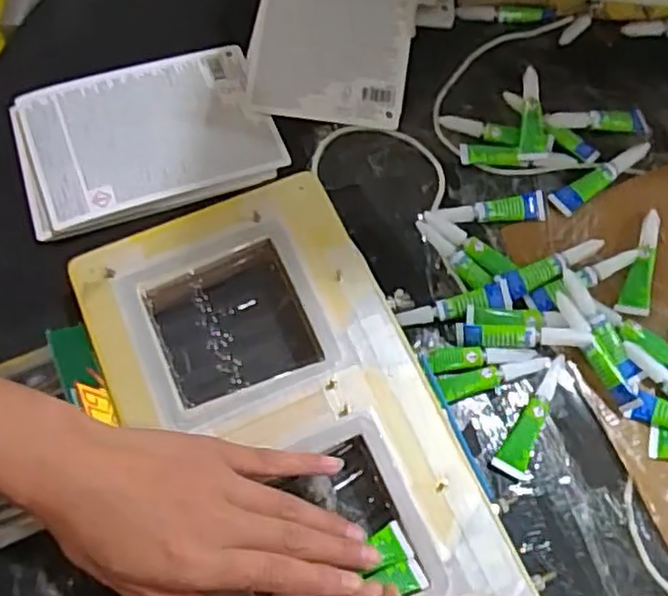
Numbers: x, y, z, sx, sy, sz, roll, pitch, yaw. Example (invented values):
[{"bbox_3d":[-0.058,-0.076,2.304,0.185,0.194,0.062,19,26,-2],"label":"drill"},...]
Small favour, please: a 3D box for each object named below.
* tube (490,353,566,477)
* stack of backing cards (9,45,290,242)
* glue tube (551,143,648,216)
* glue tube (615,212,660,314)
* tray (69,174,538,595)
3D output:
[{"bbox_3d":[0.127,0.074,0.425,0.020,0.011,0.080,33,69,11],"label":"tube"},{"bbox_3d":[-0.134,-0.116,0.495,0.175,0.016,0.118,-17,69,-10],"label":"stack of backing cards"},{"bbox_3d":[0.193,-0.088,0.493,0.086,0.011,0.018,-33,72,-15],"label":"glue tube"},{"bbox_3d":[0.207,-0.026,0.464,0.018,0.014,0.081,17,67,5],"label":"glue tube"},{"bbox_3d":[0.001,0.132,0.376,0.166,0.028,0.423,-22,70,-12],"label":"tray"}]

